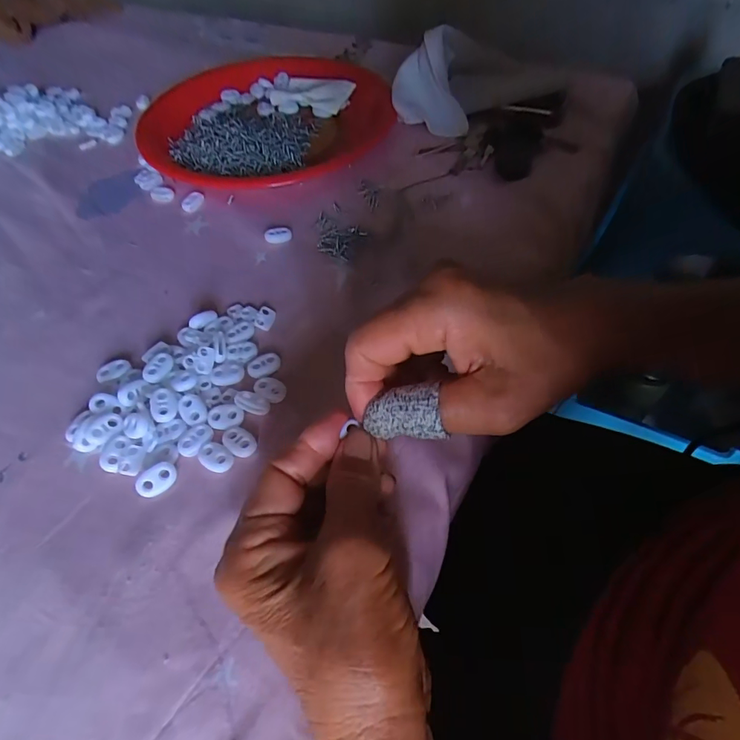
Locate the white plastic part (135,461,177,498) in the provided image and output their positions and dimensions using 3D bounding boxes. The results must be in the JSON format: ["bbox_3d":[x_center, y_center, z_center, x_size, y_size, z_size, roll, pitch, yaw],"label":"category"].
[{"bbox_3d":[-0.120,0.062,0.265,0.023,0.008,0.014,-39,62,-23],"label":"white plastic part"}]

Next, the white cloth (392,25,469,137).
[{"bbox_3d":[0.062,-0.279,0.453,0.080,0.080,0.056,15,57,13],"label":"white cloth"}]

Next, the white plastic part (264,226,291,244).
[{"bbox_3d":[-0.077,-0.113,0.391,0.022,0.009,0.014,-8,54,-3],"label":"white plastic part"}]

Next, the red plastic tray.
[{"bbox_3d":[-0.103,-0.258,0.483,0.250,0.033,0.228,-25,57,-15],"label":"red plastic tray"}]

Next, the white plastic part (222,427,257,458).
[{"bbox_3d":[-0.079,0.042,0.278,0.023,0.004,0.014,32,62,23],"label":"white plastic part"}]

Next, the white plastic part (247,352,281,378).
[{"bbox_3d":[-0.071,-0.004,0.311,0.022,0.004,0.017,-19,56,-11],"label":"white plastic part"}]

